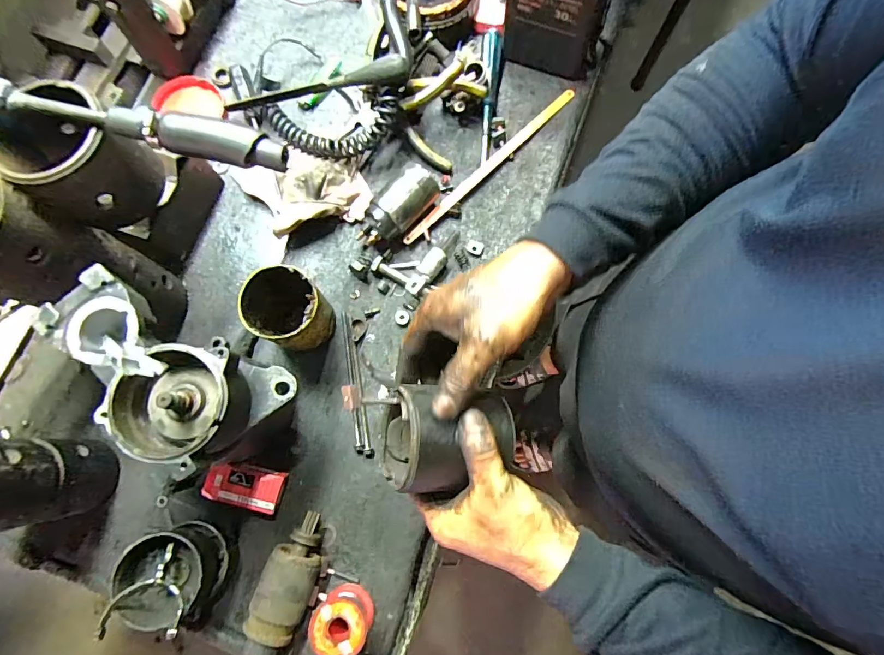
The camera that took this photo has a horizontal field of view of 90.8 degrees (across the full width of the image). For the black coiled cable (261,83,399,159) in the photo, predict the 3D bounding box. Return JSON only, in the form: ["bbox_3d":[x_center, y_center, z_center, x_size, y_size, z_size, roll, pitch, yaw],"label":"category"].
[{"bbox_3d":[-0.139,-0.252,0.541,0.177,0.040,0.073,-1,76,14],"label":"black coiled cable"}]

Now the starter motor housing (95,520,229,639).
[{"bbox_3d":[-0.268,0.244,0.426,0.088,0.066,0.092,2,77,1],"label":"starter motor housing"}]

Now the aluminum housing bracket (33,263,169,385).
[{"bbox_3d":[-0.270,0.003,0.361,0.064,0.051,0.077,-44,80,-9],"label":"aluminum housing bracket"}]

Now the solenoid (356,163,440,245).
[{"bbox_3d":[-0.055,-0.144,0.536,0.052,0.052,0.112,43,81,10],"label":"solenoid"}]

